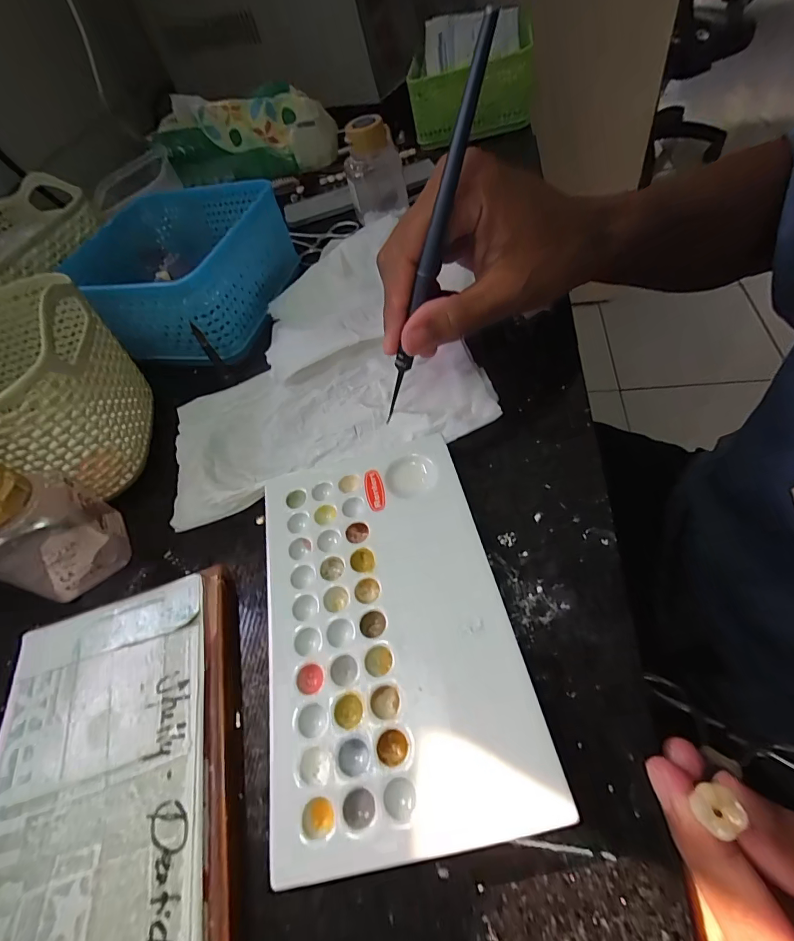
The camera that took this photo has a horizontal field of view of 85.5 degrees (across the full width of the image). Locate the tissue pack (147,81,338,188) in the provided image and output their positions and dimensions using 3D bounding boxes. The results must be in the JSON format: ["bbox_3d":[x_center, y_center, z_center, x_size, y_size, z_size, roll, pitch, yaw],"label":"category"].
[{"bbox_3d":[-0.165,-0.355,0.454,0.189,0.053,0.084,-6,54,9],"label":"tissue pack"}]

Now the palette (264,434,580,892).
[{"bbox_3d":[-0.008,0.052,0.169,0.092,0.013,0.152,-15,53,2],"label":"palette"}]

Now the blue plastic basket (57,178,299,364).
[{"bbox_3d":[-0.162,-0.152,0.318,0.141,0.052,0.133,4,56,16],"label":"blue plastic basket"}]

